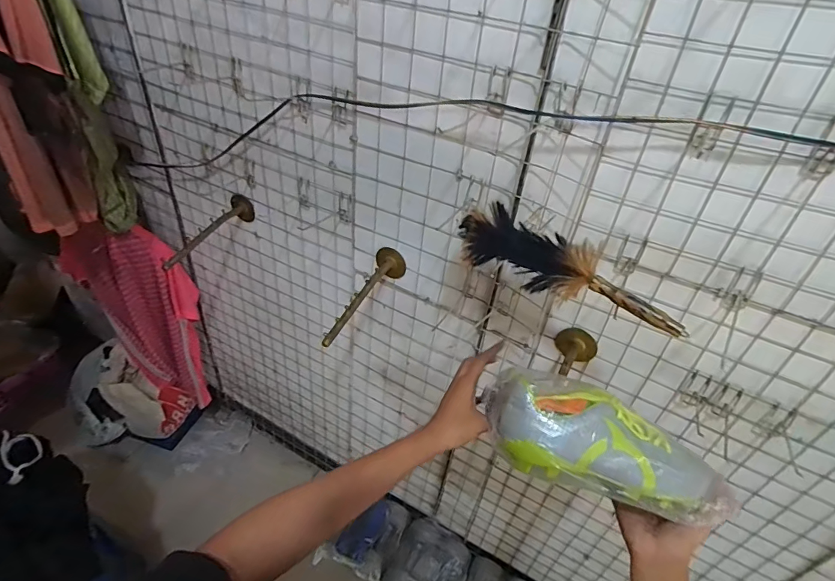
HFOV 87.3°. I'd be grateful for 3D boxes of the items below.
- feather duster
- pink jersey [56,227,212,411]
[{"bbox_3d":[0.205,-0.033,0.607,0.306,0.071,0.076,24,41,22],"label":"feather duster"},{"bbox_3d":[-0.878,0.049,1.413,0.429,0.587,0.147,19,40,15],"label":"pink jersey"}]

